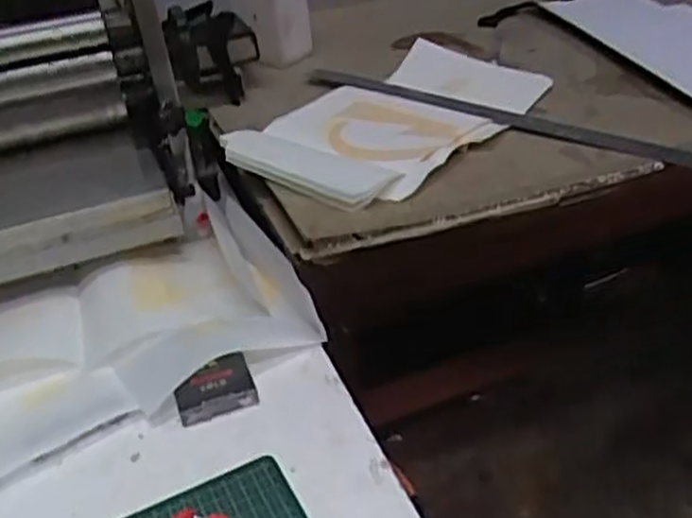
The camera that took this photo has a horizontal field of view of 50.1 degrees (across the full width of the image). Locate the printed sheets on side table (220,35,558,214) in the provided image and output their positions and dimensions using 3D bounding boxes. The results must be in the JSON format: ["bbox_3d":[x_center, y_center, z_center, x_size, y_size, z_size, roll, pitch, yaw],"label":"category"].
[{"bbox_3d":[0.067,-0.152,0.760,0.183,0.022,0.378,18,36,28],"label":"printed sheets on side table"}]

